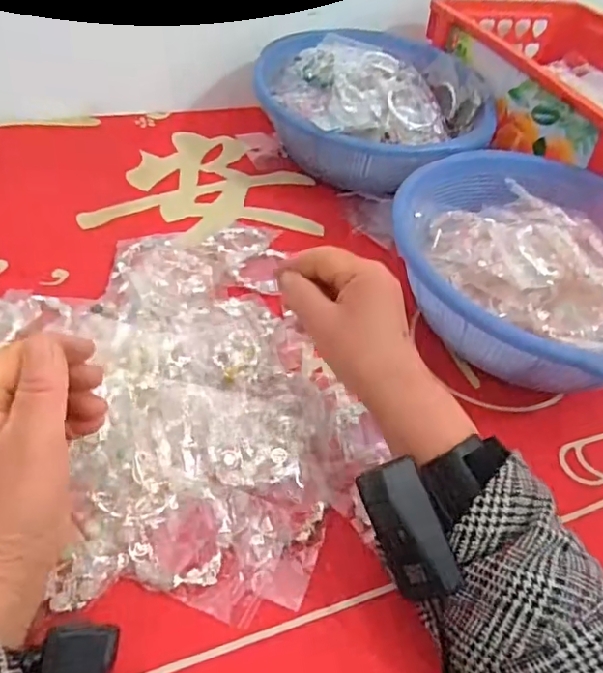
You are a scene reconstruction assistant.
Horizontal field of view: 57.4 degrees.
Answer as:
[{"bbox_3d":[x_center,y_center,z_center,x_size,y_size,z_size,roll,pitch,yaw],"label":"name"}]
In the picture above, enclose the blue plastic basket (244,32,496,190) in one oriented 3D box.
[{"bbox_3d":[0.076,-0.244,0.629,0.244,0.115,0.208,-9,48,-16],"label":"blue plastic basket"}]

